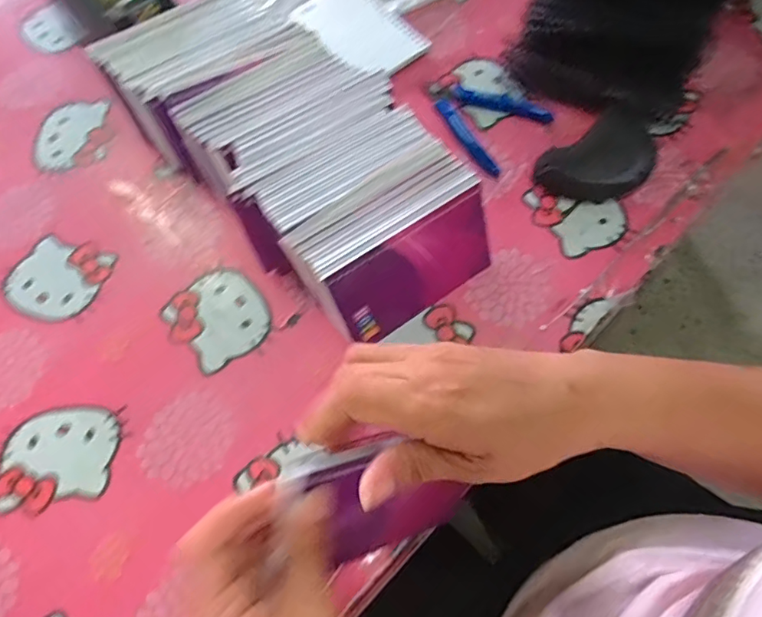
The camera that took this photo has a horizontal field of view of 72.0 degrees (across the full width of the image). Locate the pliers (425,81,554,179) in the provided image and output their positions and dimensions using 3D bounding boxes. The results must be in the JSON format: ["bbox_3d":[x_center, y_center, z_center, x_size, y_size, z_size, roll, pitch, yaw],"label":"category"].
[{"bbox_3d":[0.088,-0.179,0.478,0.078,0.014,0.108,-42,72,-15],"label":"pliers"}]

